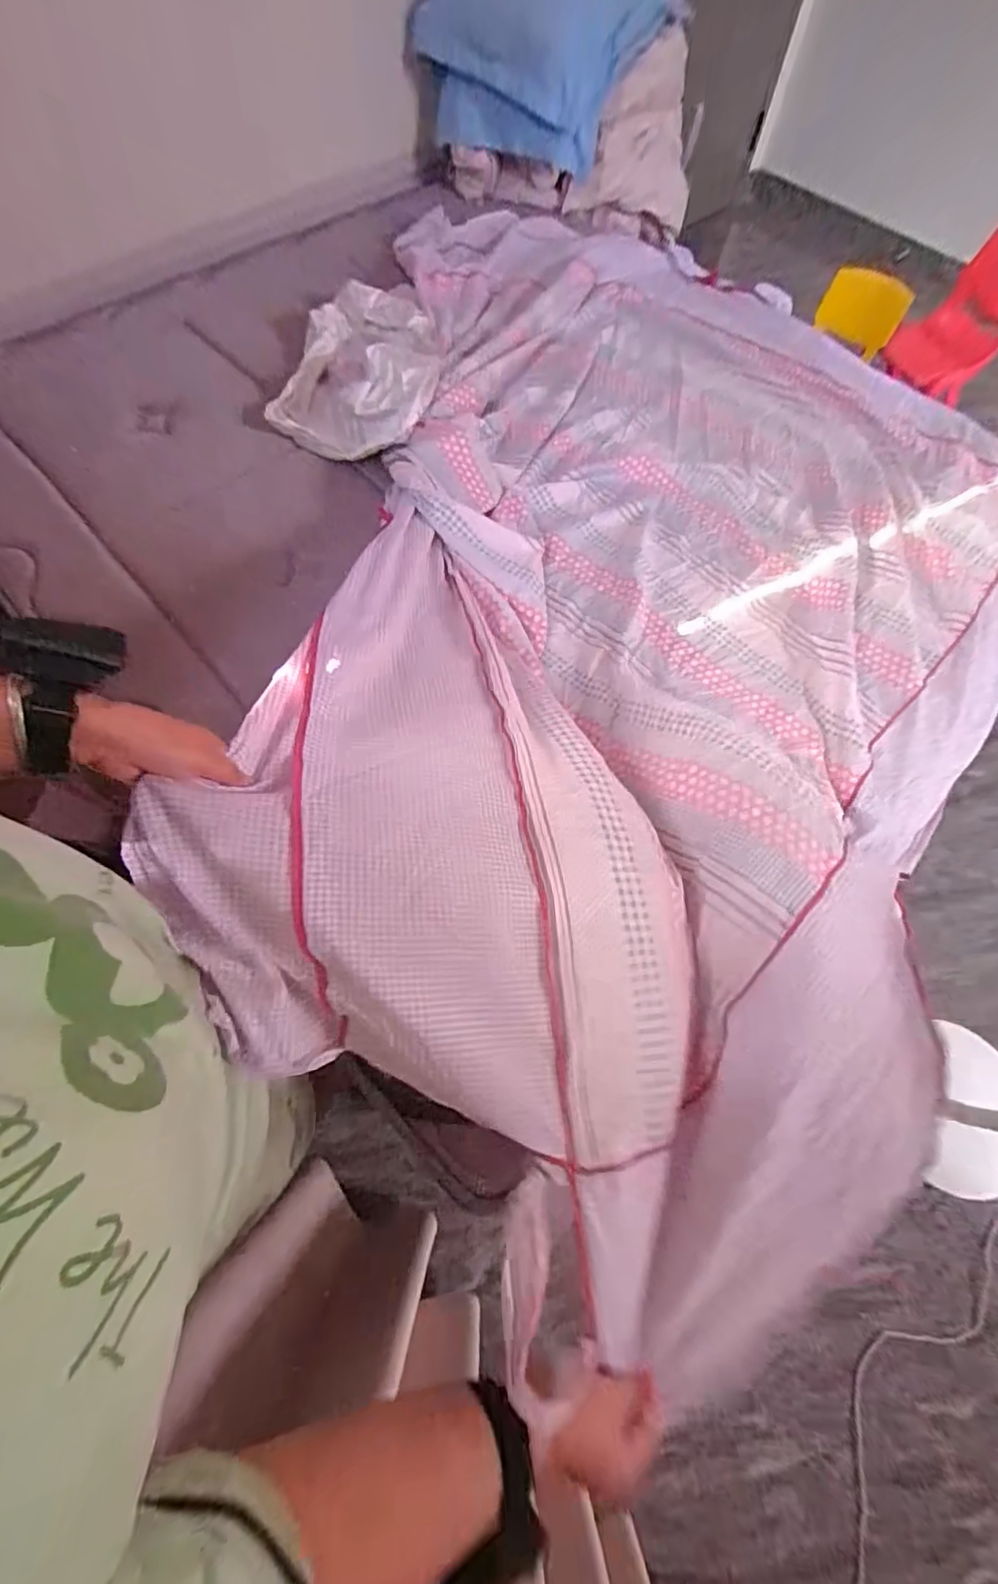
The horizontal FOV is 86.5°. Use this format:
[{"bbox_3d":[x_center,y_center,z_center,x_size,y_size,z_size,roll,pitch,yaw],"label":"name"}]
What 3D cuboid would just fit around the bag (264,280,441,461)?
[{"bbox_3d":[-0.254,-0.827,1.007,0.312,0.104,0.410,8,68,4],"label":"bag"}]

